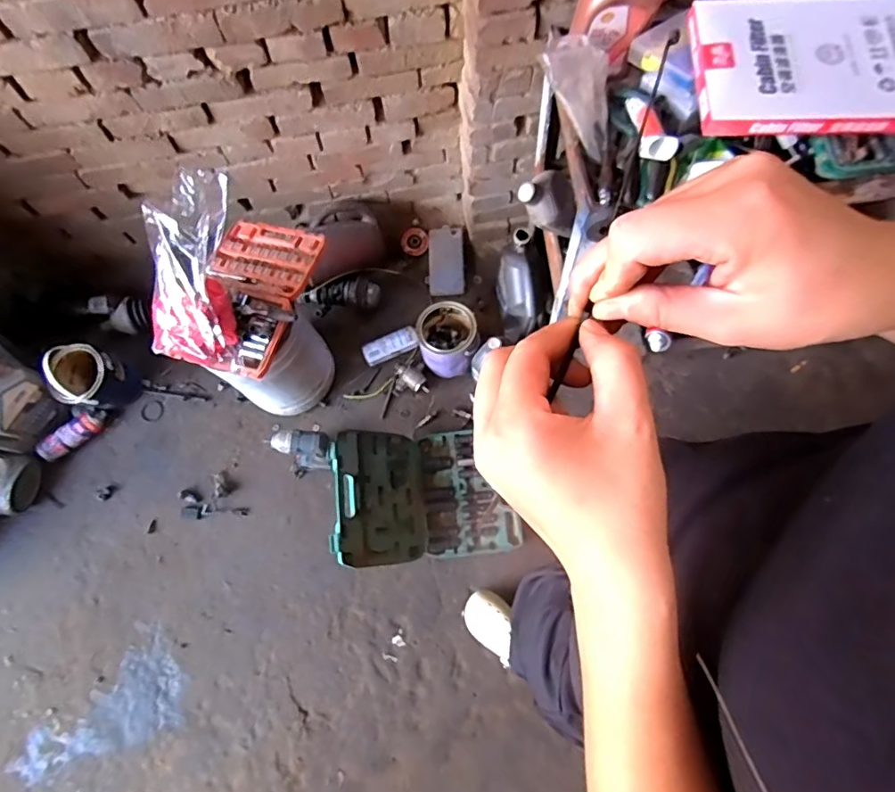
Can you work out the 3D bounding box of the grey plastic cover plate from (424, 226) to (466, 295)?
[{"bbox_3d":[-0.005,-0.403,1.553,0.113,0.048,0.204,1,74,1],"label":"grey plastic cover plate"}]

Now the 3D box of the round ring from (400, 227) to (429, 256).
[{"bbox_3d":[-0.099,-0.468,1.594,0.086,0.014,0.084,0,74,0],"label":"round ring"}]

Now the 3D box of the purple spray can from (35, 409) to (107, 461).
[{"bbox_3d":[-1.006,0.099,1.426,0.189,0.053,0.055,-41,76,-12],"label":"purple spray can"}]

